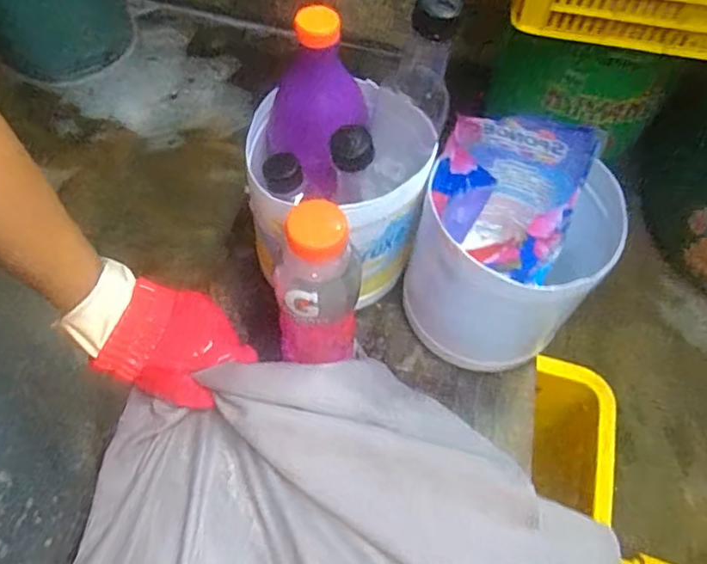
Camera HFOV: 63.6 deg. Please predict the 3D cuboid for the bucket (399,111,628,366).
[{"bbox_3d":[0.123,-0.026,0.483,0.146,0.183,0.139,13,60,5],"label":"bucket"}]

